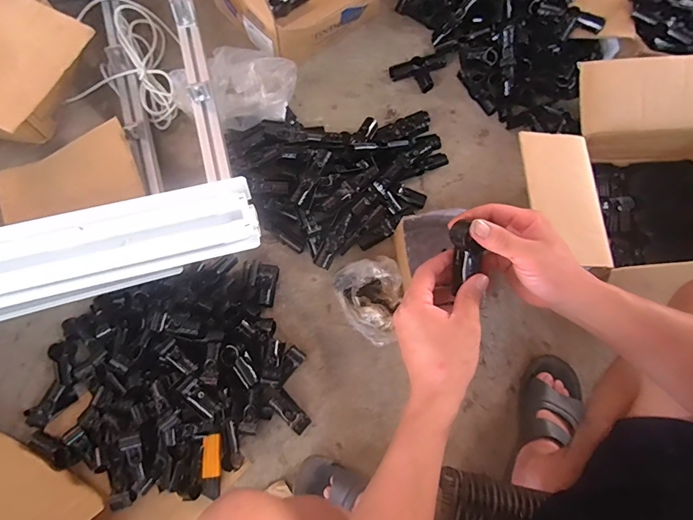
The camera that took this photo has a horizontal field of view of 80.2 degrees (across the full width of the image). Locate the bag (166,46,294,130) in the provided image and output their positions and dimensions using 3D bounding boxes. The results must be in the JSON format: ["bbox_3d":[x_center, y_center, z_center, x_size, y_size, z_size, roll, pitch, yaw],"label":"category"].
[{"bbox_3d":[-0.229,-0.357,0.867,0.242,0.113,0.167,-28,75,-10],"label":"bag"}]

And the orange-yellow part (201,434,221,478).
[{"bbox_3d":[-0.230,0.334,0.702,0.030,0.009,0.066,-6,73,-3],"label":"orange-yellow part"}]

